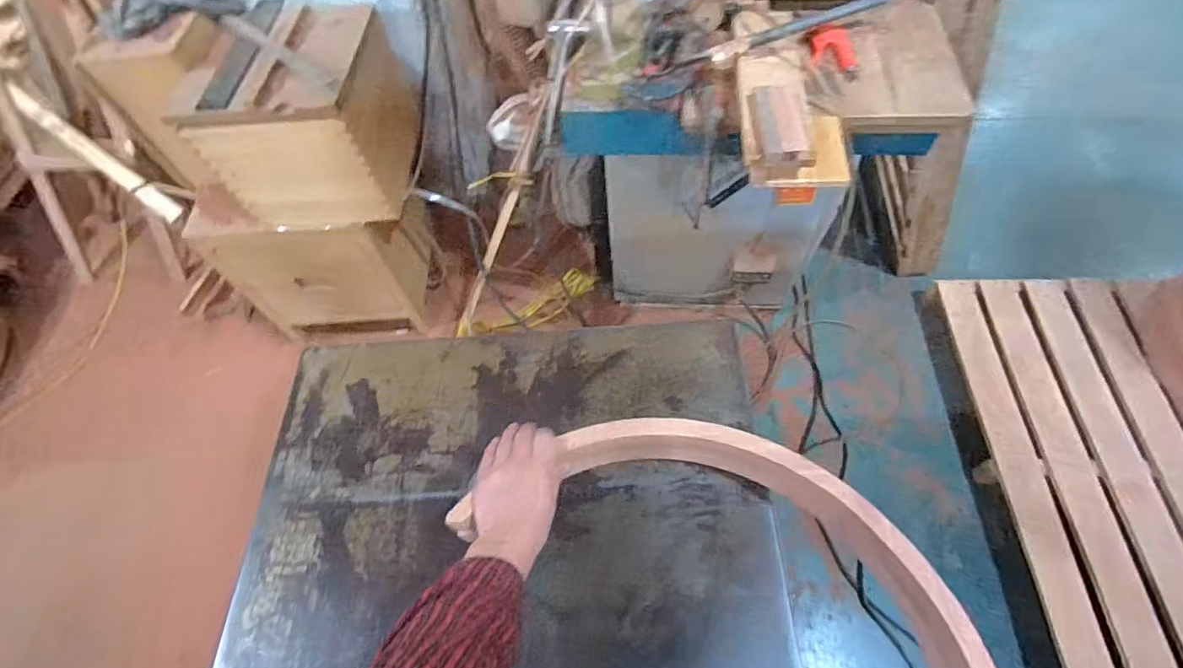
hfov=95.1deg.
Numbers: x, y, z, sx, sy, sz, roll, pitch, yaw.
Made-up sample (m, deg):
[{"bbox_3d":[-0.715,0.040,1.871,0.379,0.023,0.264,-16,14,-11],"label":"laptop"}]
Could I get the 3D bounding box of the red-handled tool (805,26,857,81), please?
[{"bbox_3d":[0.434,-0.515,0.975,0.079,0.026,0.131,5,60,7],"label":"red-handled tool"}]

